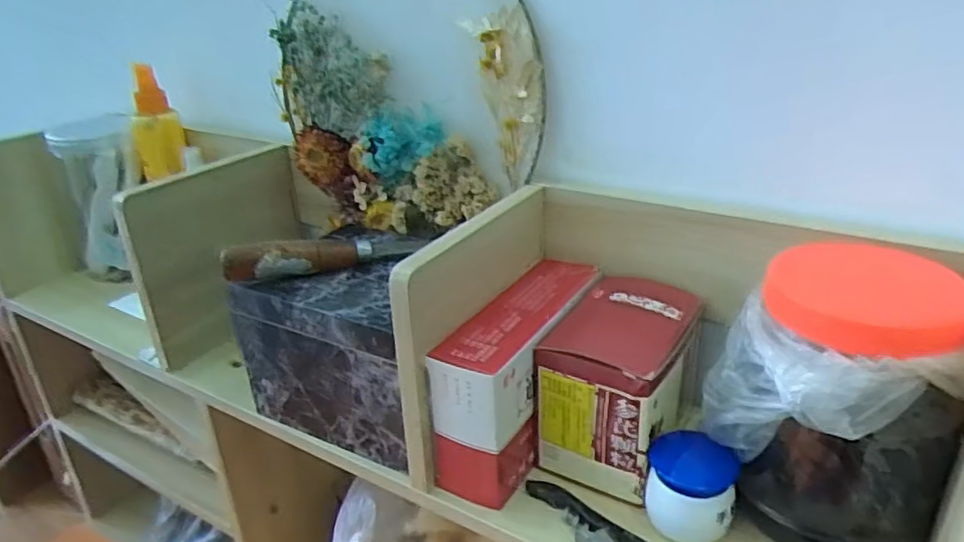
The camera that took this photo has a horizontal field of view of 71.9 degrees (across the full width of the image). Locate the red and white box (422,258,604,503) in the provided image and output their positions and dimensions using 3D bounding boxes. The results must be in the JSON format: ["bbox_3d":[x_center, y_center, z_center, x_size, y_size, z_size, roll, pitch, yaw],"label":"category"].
[{"bbox_3d":[0.026,0.067,0.433,0.048,0.095,0.143,13,30,29],"label":"red and white box"}]

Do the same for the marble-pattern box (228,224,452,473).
[{"bbox_3d":[-0.081,0.038,0.473,0.133,0.112,0.133,10,28,24],"label":"marble-pattern box"}]

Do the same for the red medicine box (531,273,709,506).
[{"bbox_3d":[0.088,0.069,0.414,0.074,0.092,0.097,15,31,32],"label":"red medicine box"}]

